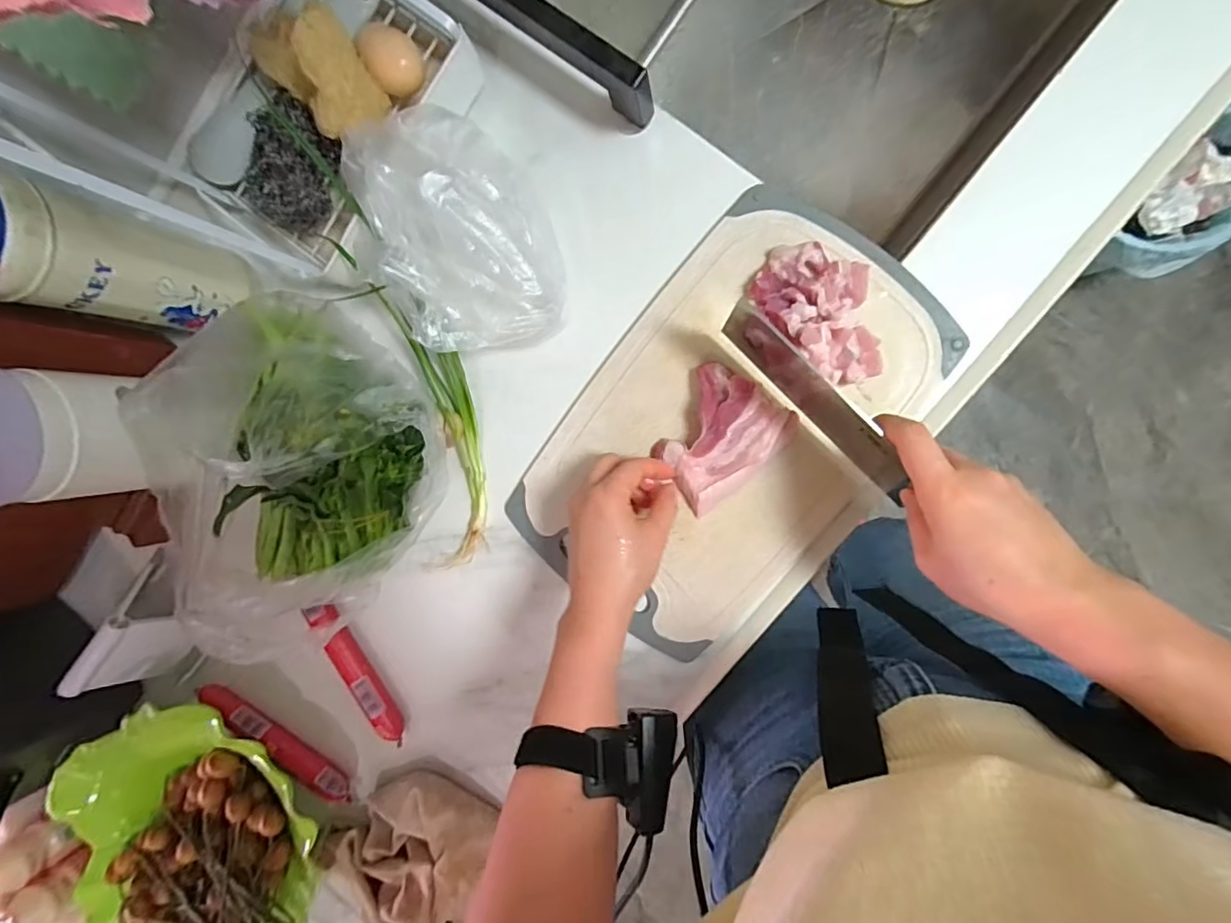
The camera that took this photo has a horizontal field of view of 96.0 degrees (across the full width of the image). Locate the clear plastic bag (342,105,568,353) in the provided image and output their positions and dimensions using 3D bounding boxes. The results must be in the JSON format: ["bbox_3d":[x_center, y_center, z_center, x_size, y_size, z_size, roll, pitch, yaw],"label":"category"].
[{"bbox_3d":[-0.115,-0.163,0.413,0.127,0.097,0.159,-9,93,10],"label":"clear plastic bag"}]

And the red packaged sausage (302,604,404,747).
[{"bbox_3d":[-0.225,0.185,0.487,0.021,0.028,0.139,-31,89,10],"label":"red packaged sausage"}]

